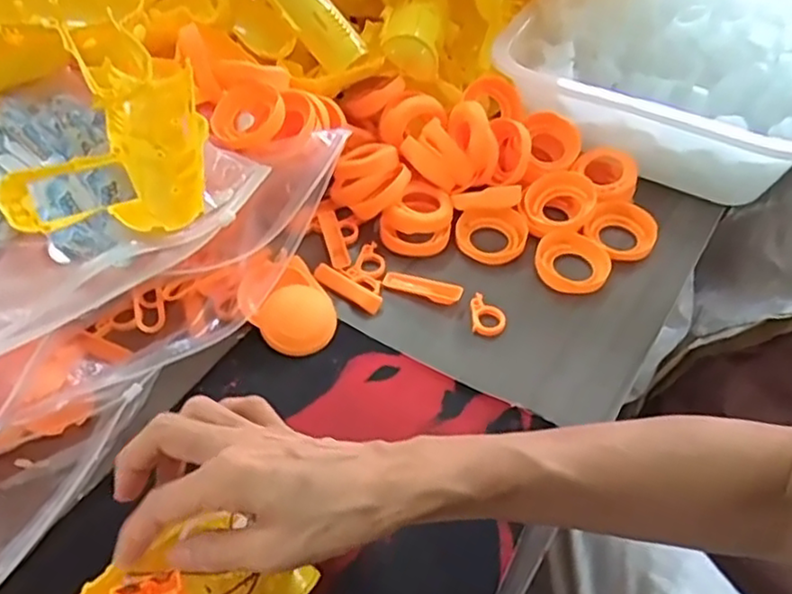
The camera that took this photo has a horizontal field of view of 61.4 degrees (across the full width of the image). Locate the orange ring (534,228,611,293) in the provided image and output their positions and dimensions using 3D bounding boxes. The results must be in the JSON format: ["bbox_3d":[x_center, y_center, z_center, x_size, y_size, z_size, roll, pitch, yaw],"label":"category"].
[{"bbox_3d":[0.142,-0.028,0.540,0.058,0.015,0.057,1,48,-1],"label":"orange ring"}]

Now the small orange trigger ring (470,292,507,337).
[{"bbox_3d":[0.069,0.013,0.502,0.025,0.006,0.035,1,48,-1],"label":"small orange trigger ring"}]

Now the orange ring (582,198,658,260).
[{"bbox_3d":[0.189,-0.056,0.561,0.057,0.016,0.057,1,48,-1],"label":"orange ring"}]

